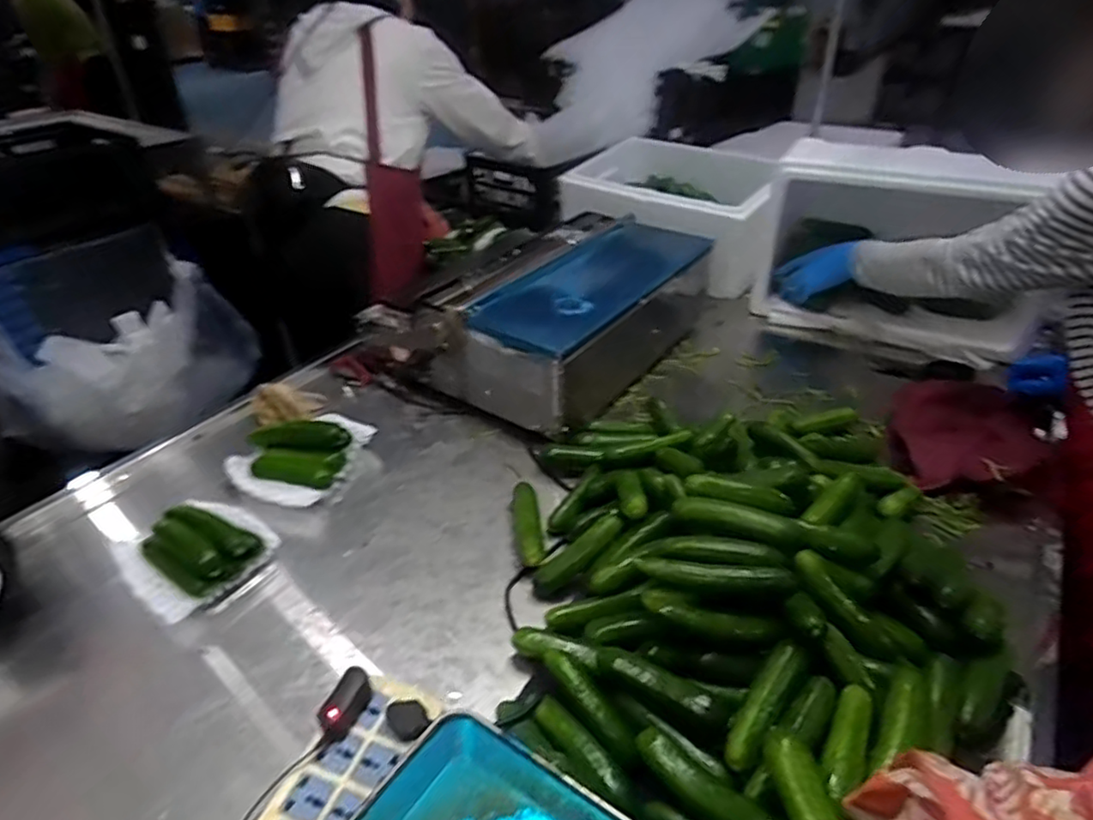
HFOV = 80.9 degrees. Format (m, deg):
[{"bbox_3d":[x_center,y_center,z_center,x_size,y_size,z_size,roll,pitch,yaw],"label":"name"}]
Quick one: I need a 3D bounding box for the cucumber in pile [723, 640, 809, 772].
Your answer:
[{"bbox_3d":[0.193,0.245,0.555,0.029,0.027,0.131,24,42,30],"label":"cucumber in pile"}]

